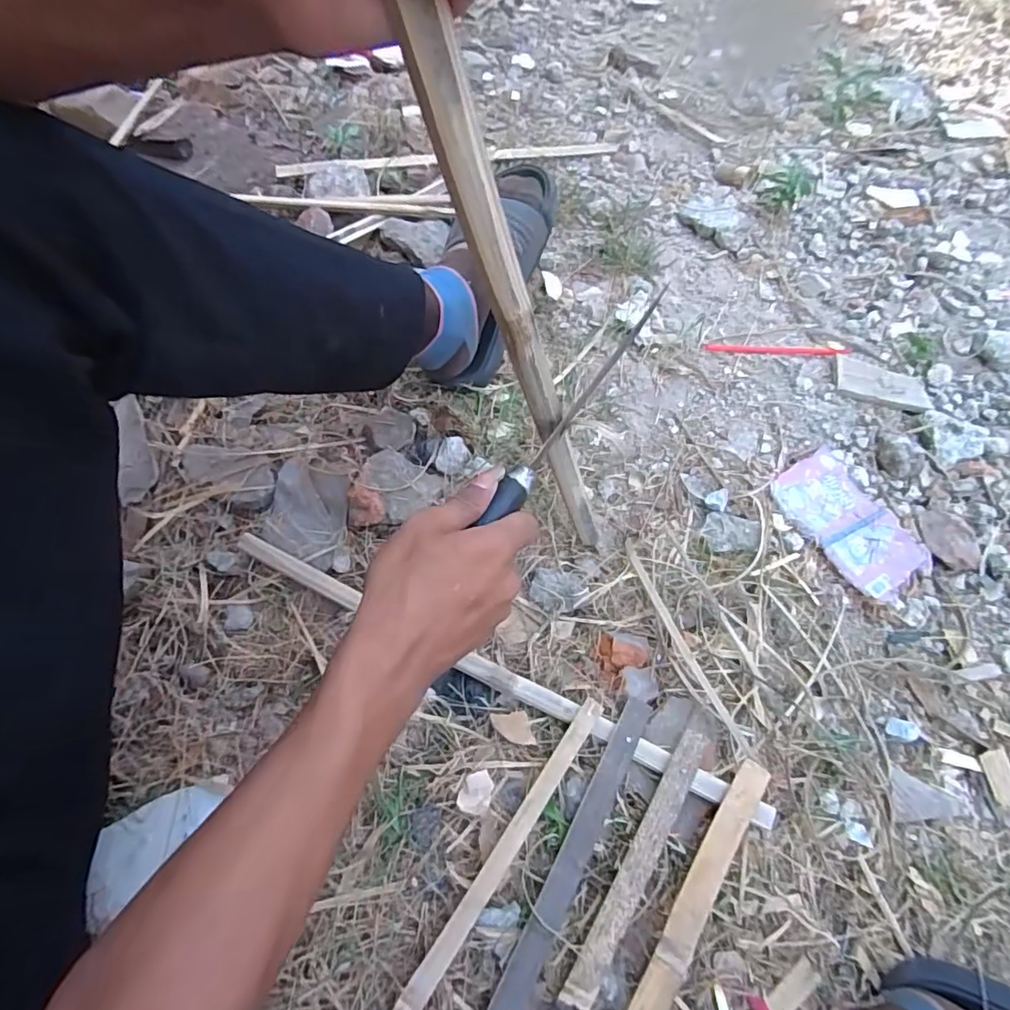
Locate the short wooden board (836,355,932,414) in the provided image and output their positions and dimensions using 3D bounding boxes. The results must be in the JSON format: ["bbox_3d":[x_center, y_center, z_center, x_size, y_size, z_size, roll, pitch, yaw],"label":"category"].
[{"bbox_3d":[0.464,-0.148,0.668,0.109,0.006,0.064,22,65,12],"label":"short wooden board"}]

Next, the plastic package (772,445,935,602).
[{"bbox_3d":[0.369,0.017,0.579,0.105,0.013,0.162,-28,66,-12],"label":"plastic package"}]

